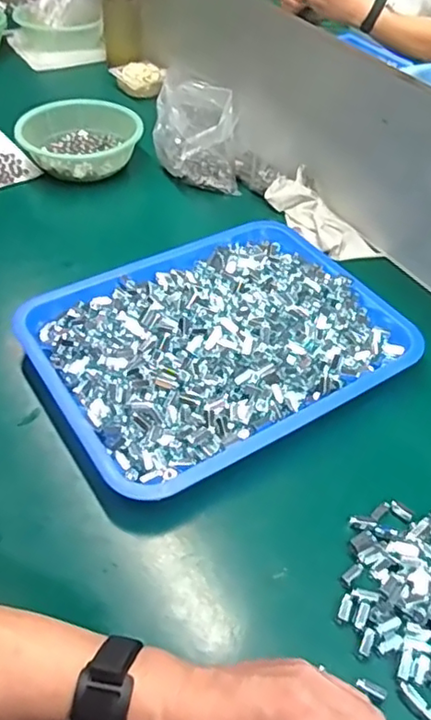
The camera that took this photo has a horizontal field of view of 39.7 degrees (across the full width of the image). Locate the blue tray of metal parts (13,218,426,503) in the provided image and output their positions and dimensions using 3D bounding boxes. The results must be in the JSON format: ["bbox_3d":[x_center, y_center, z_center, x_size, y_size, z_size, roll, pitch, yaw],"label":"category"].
[{"bbox_3d":[0.003,-0.030,0.666,0.377,0.057,0.307,-25,53,-25],"label":"blue tray of metal parts"}]

